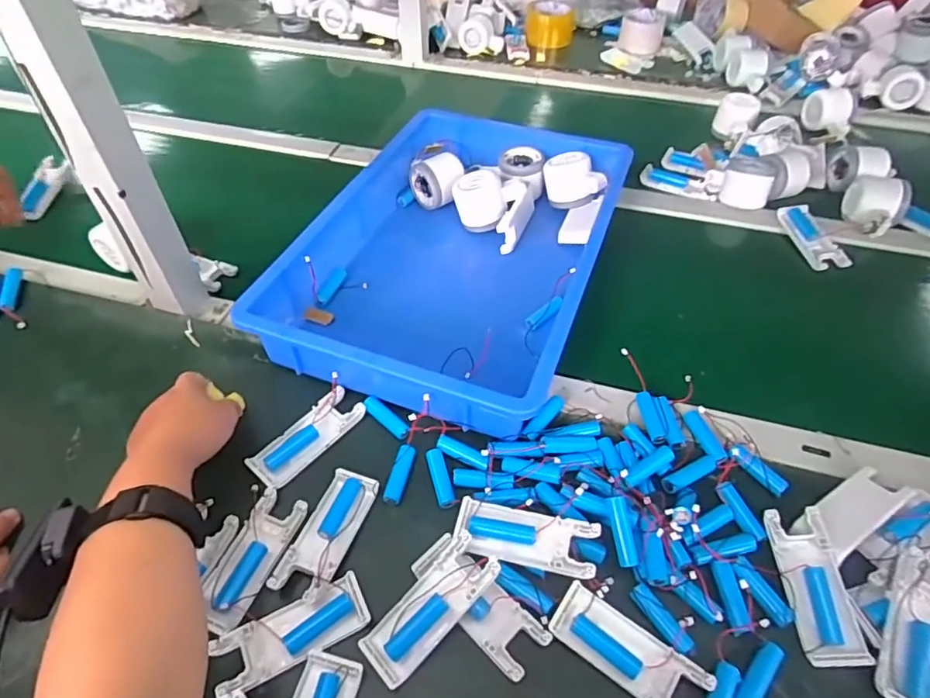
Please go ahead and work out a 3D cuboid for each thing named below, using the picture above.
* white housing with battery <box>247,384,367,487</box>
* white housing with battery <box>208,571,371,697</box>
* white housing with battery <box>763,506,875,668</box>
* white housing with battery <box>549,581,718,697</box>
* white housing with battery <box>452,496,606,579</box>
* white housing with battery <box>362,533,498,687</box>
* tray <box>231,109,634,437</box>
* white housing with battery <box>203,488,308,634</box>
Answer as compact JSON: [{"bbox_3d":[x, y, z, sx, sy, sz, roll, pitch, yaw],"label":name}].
[{"bbox_3d":[-0.139,0.077,0.491,0.039,0.014,0.103,36,58,26],"label":"white housing with battery"},{"bbox_3d":[-0.120,0.197,0.385,0.102,0.012,0.040,-22,53,-18],"label":"white housing with battery"},{"bbox_3d":[0.259,0.170,0.403,0.043,0.020,0.104,0,50,0],"label":"white housing with battery"},{"bbox_3d":[0.111,0.208,0.375,0.105,0.012,0.039,29,55,22],"label":"white housing with battery"},{"bbox_3d":[0.045,0.142,0.419,0.103,0.025,0.039,11,50,9],"label":"white housing with battery"},{"bbox_3d":[-0.024,0.184,0.394,0.105,0.014,0.041,-43,62,-13],"label":"white housing with battery"},{"bbox_3d":[0.001,-0.123,0.619,0.285,0.073,0.440,16,51,13],"label":"tray"},{"bbox_3d":[-0.163,0.160,0.424,0.042,0.015,0.103,15,51,12],"label":"white housing with battery"}]

